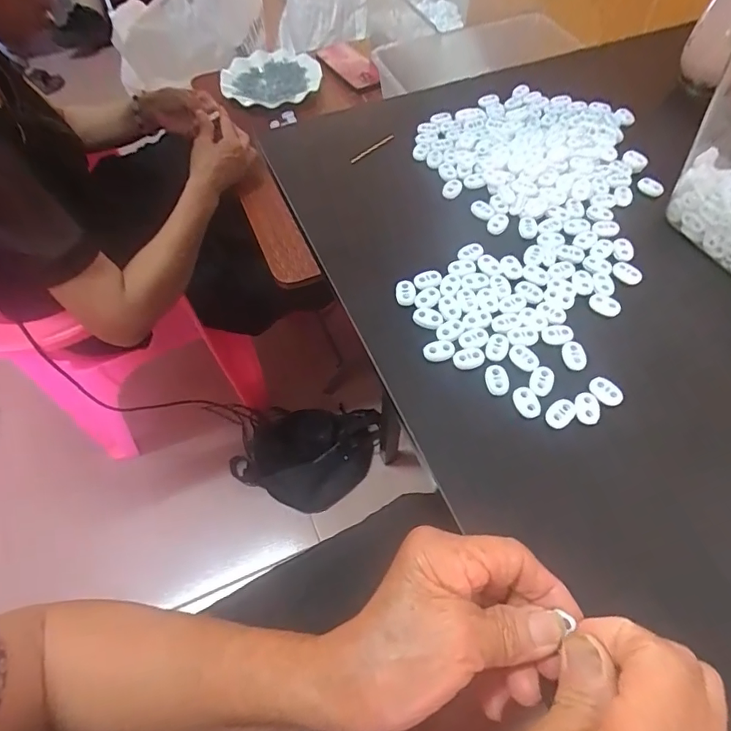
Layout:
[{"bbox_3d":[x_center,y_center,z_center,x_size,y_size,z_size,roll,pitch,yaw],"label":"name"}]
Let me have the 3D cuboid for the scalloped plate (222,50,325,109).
[{"bbox_3d":[-0.184,-0.569,0.957,0.185,0.037,0.195,0,59,0],"label":"scalloped plate"}]

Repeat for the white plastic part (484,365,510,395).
[{"bbox_3d":[0.092,0.009,0.337,0.016,0.004,0.022,-6,60,-3],"label":"white plastic part"}]

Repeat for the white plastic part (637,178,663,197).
[{"bbox_3d":[0.258,-0.162,0.441,0.022,0.011,0.009,33,65,18],"label":"white plastic part"}]

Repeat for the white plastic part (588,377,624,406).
[{"bbox_3d":[0.164,0.017,0.332,0.018,0.004,0.023,-39,66,-20],"label":"white plastic part"}]

